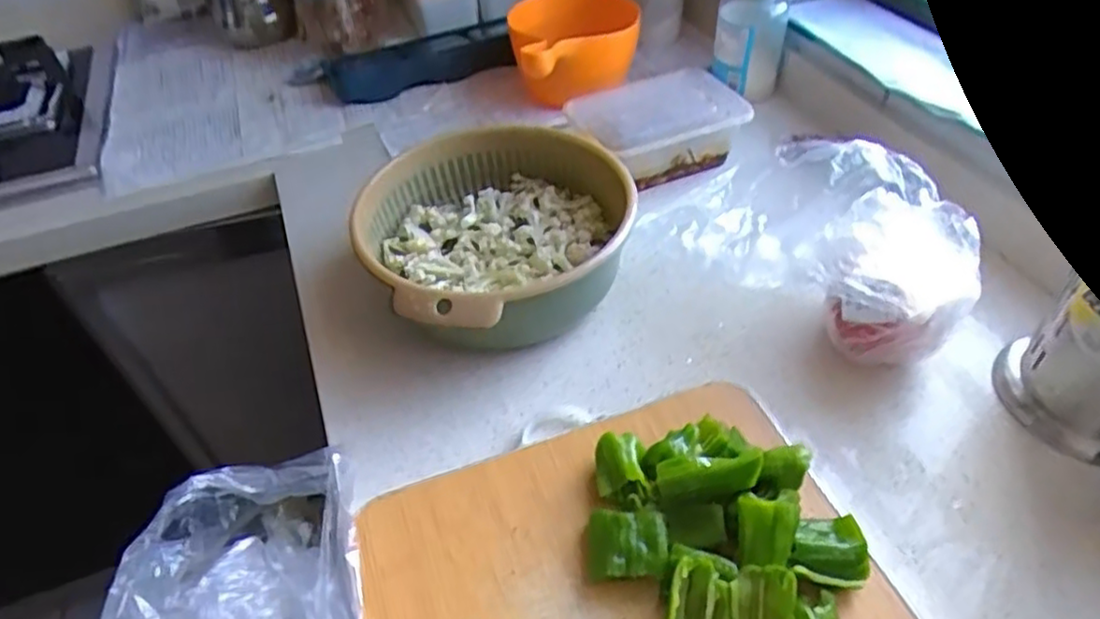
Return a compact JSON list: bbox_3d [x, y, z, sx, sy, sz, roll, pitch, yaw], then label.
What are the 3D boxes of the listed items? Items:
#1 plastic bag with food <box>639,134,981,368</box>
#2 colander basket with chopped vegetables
[{"bbox_3d":[0.223,-0.069,0.583,0.164,0.105,0.259,-37,52,-27],"label":"plastic bag with food"},{"bbox_3d":[-0.045,-0.063,0.606,0.233,0.096,0.223,-3,45,3],"label":"colander basket with chopped vegetables"}]

